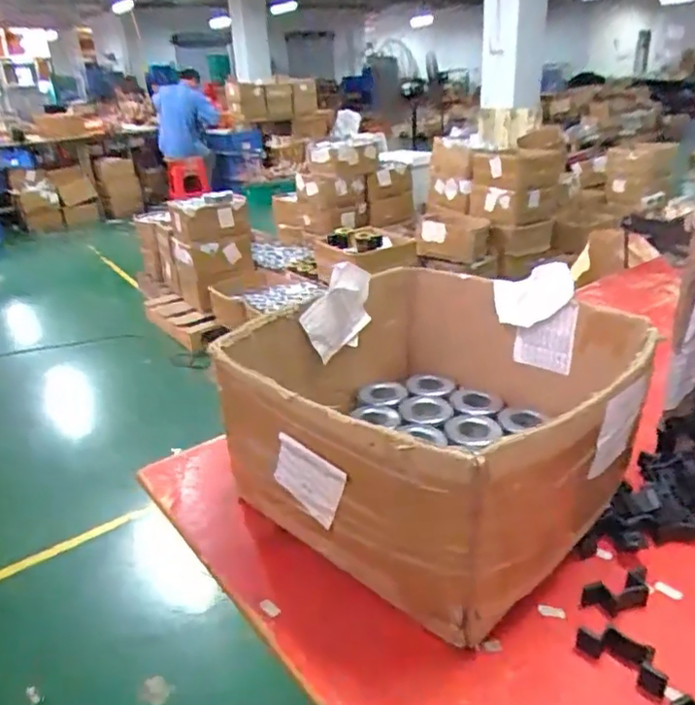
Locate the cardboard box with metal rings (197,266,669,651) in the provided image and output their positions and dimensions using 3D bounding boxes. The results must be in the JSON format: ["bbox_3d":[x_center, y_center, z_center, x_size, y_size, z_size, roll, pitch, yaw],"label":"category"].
[{"bbox_3d":[0.076,0.060,0.629,0.386,0.187,0.355,20,34,41],"label":"cardboard box with metal rings"}]

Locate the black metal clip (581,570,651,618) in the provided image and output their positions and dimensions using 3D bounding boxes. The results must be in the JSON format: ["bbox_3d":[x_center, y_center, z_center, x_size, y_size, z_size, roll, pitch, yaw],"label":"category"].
[{"bbox_3d":[0.223,0.200,0.499,0.059,0.024,0.026,-17,25,4],"label":"black metal clip"}]

